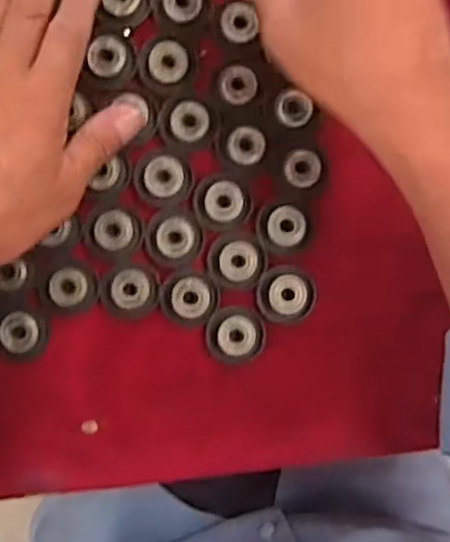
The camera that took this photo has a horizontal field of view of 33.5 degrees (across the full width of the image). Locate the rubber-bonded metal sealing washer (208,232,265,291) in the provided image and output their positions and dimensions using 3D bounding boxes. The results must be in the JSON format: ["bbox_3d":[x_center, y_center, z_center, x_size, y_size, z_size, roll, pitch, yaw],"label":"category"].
[{"bbox_3d":[0.007,-0.006,0.421,0.033,0.004,0.033,0,92,-3],"label":"rubber-bonded metal sealing washer"}]

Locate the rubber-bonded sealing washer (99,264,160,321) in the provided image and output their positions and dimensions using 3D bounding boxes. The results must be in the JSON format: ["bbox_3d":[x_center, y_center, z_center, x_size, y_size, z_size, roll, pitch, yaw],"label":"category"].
[{"bbox_3d":[-0.052,0.012,0.415,0.032,0.004,0.030,0,92,-3],"label":"rubber-bonded sealing washer"}]

